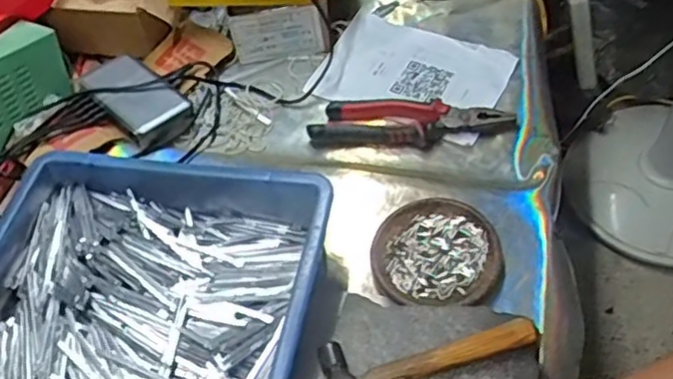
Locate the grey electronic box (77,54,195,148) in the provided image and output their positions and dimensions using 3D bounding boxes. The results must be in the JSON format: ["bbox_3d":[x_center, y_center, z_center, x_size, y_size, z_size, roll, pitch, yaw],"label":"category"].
[{"bbox_3d":[-0.229,-0.106,0.770,0.132,0.029,0.075,35,63,29],"label":"grey electronic box"}]

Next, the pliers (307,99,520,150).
[{"bbox_3d":[0.080,-0.076,0.730,0.215,0.017,0.061,-3,52,5],"label":"pliers"}]

